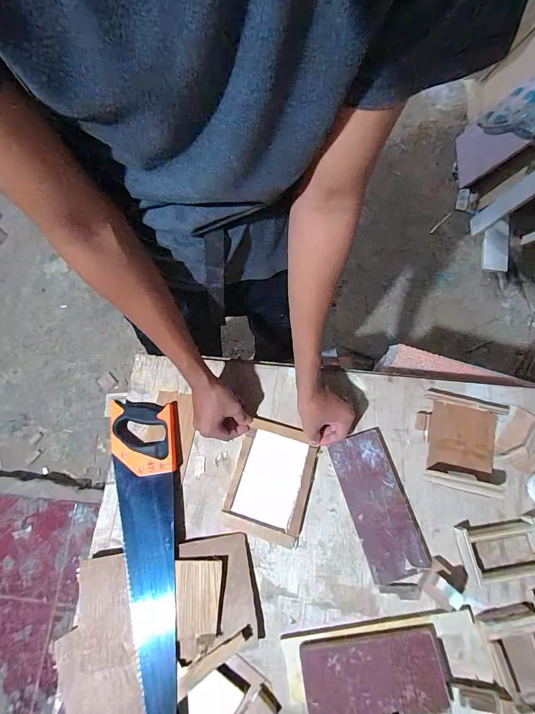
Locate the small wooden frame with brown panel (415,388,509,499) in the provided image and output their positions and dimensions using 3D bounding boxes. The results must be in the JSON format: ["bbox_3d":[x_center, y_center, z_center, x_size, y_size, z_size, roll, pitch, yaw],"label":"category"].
[{"bbox_3d":[0.323,0.137,0.559,0.137,0.042,0.163,12,70,9],"label":"small wooden frame with brown panel"}]

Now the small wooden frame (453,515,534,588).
[{"bbox_3d":[0.362,0.291,0.510,0.126,0.024,0.073,-8,73,1],"label":"small wooden frame"}]

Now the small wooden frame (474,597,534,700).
[{"bbox_3d":[0.366,0.417,0.464,0.095,0.033,0.116,-16,73,-1],"label":"small wooden frame"}]

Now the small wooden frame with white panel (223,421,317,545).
[{"bbox_3d":[0.006,0.211,0.586,0.128,0.024,0.182,16,76,5],"label":"small wooden frame with white panel"}]

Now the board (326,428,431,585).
[{"bbox_3d":[0.179,0.235,0.551,0.094,0.021,0.213,-17,73,-2],"label":"board"}]

